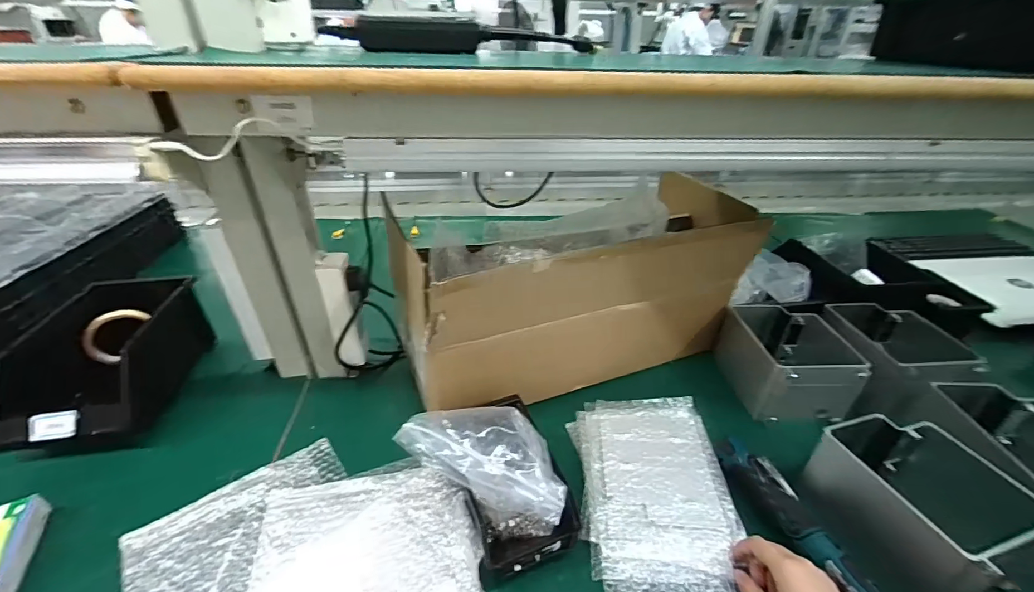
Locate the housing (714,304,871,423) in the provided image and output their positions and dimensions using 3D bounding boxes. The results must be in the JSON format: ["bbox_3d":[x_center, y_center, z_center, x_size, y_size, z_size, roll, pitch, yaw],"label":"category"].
[{"bbox_3d":[0.412,0.103,0.670,0.140,0.105,0.164,-2,33,-5],"label":"housing"}]

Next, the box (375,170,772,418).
[{"bbox_3d":[0.088,-0.015,0.658,0.494,0.238,0.222,-12,35,-19],"label":"box"}]

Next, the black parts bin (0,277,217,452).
[{"bbox_3d":[-0.581,0.091,0.629,0.157,0.120,0.251,-3,33,-6],"label":"black parts bin"}]

